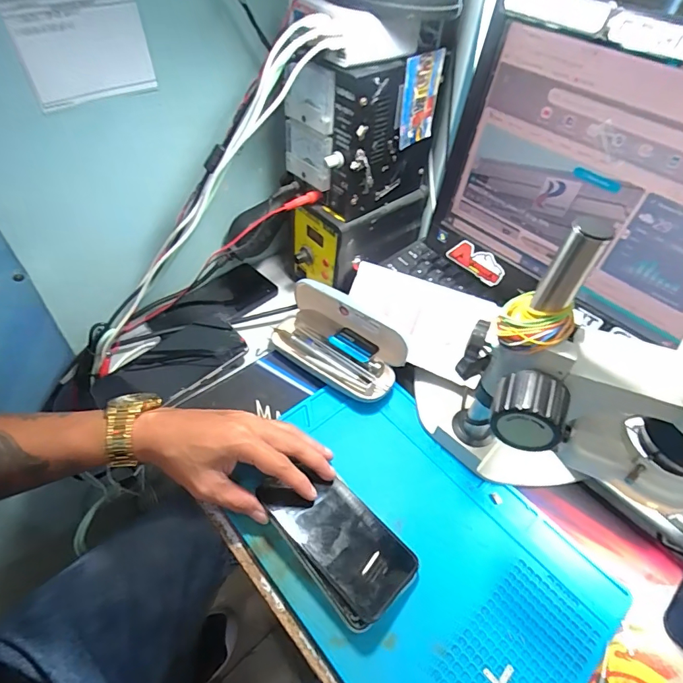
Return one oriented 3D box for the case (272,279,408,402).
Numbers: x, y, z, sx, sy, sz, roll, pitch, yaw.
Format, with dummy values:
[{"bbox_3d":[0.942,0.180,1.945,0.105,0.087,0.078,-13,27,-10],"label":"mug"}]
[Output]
[{"bbox_3d":[-0.005,-0.004,0.507,0.162,0.063,0.083,30,54,19],"label":"case"}]

